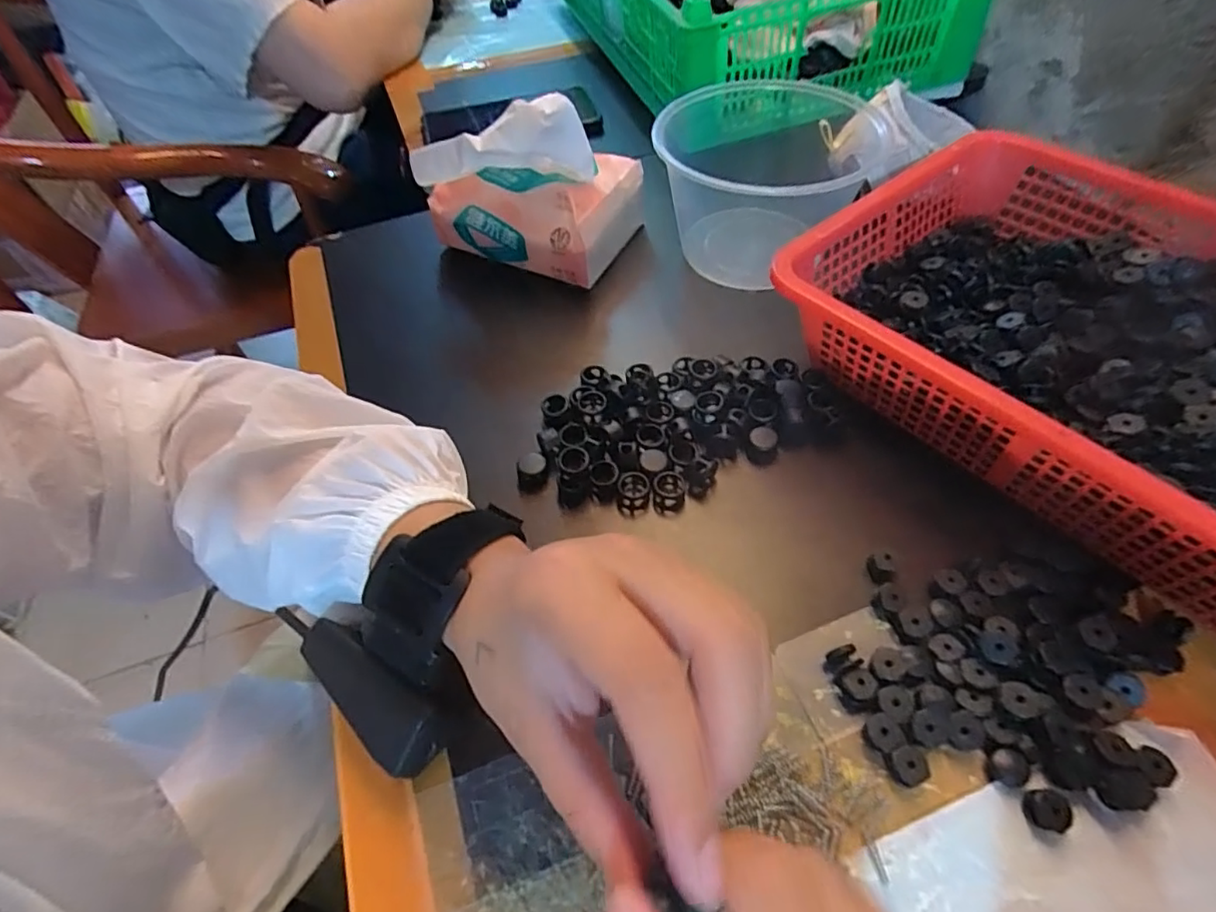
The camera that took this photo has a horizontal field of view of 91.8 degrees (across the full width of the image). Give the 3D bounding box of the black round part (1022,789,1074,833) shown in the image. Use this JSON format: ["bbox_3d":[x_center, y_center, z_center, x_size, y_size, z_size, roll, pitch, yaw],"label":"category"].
[{"bbox_3d":[0.161,0.130,0.216,0.013,0.010,0.012,13,56,14],"label":"black round part"}]

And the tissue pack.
[{"bbox_3d":[-0.057,-0.198,0.416,0.139,0.100,0.091,12,56,14],"label":"tissue pack"}]

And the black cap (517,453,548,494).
[{"bbox_3d":[-0.041,0.010,0.322,0.018,0.015,0.015,-16,54,-7],"label":"black cap"}]

